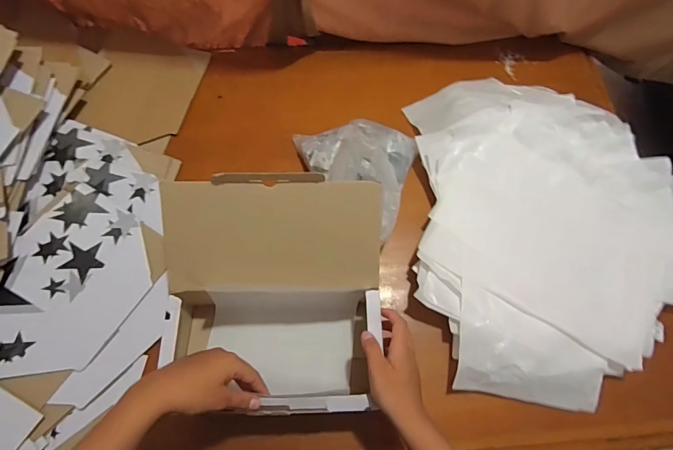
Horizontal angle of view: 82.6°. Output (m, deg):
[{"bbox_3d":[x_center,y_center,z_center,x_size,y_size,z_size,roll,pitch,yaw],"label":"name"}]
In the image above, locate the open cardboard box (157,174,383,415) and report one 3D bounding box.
[{"bbox_3d":[-0.082,0.100,0.517,0.271,0.199,0.259,0,68,-2],"label":"open cardboard box"}]

